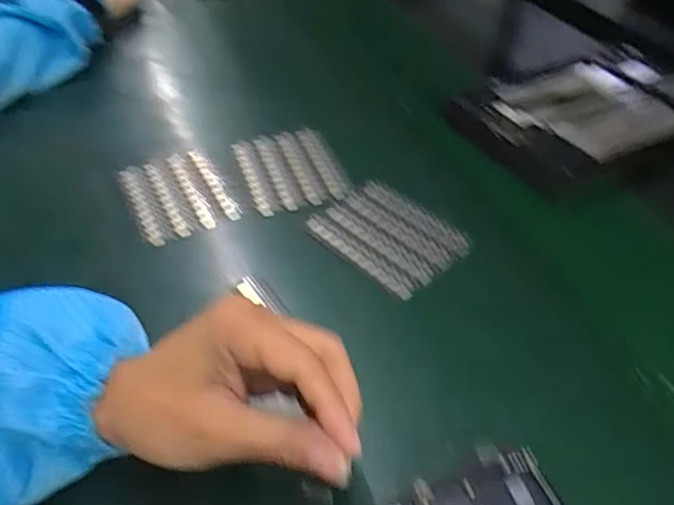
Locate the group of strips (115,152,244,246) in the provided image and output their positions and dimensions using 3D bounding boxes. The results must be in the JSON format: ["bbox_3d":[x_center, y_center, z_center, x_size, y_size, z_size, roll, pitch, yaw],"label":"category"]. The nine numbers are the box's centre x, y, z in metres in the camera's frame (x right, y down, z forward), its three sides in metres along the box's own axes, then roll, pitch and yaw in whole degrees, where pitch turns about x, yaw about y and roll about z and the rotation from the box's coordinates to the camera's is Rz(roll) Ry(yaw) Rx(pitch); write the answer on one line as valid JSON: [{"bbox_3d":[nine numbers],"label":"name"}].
[{"bbox_3d":[-0.133,-0.051,0.462,0.073,0.008,0.102,-22,48,-21],"label":"group of strips"}]

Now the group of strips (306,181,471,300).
[{"bbox_3d":[0.039,-0.014,0.422,0.078,0.011,0.104,-34,53,-30],"label":"group of strips"}]

